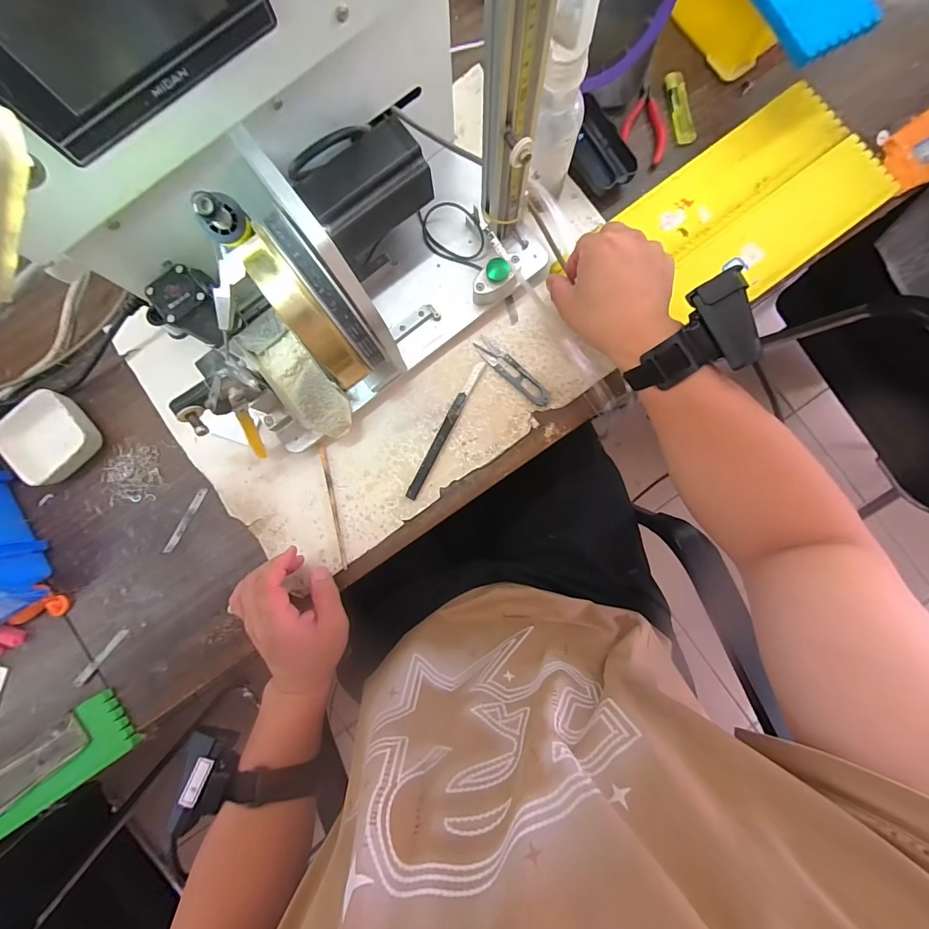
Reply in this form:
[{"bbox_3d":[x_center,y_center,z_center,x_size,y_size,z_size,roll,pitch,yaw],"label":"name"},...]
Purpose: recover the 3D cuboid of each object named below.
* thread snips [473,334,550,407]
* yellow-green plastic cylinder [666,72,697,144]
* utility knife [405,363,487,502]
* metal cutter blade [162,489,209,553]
[{"bbox_3d":[0.054,-0.103,0.429,0.102,0.006,0.022,42,89,3],"label":"thread snips"},{"bbox_3d":[0.246,-0.408,0.444,0.022,0.010,0.082,-12,87,1],"label":"yellow-green plastic cylinder"},{"bbox_3d":[-0.021,-0.039,0.430,0.012,0.013,0.167,27,88,2],"label":"utility knife"},{"bbox_3d":[-0.313,0.063,0.437,0.008,0.004,0.082,31,87,-6],"label":"metal cutter blade"}]

